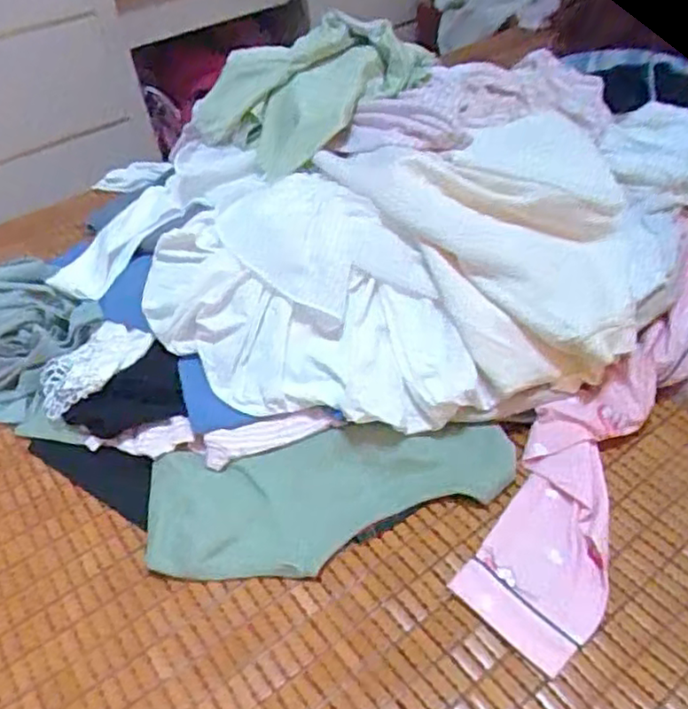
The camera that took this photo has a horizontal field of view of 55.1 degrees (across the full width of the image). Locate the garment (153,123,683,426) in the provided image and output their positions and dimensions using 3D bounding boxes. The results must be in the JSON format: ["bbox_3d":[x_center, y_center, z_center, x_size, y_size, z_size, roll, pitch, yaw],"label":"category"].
[{"bbox_3d":[0.061,-0.102,0.735,0.571,0.146,0.340,-11,42,-5],"label":"garment"}]

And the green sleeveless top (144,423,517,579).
[{"bbox_3d":[-0.014,0.138,0.640,0.362,0.033,0.143,-6,42,1],"label":"green sleeveless top"}]

